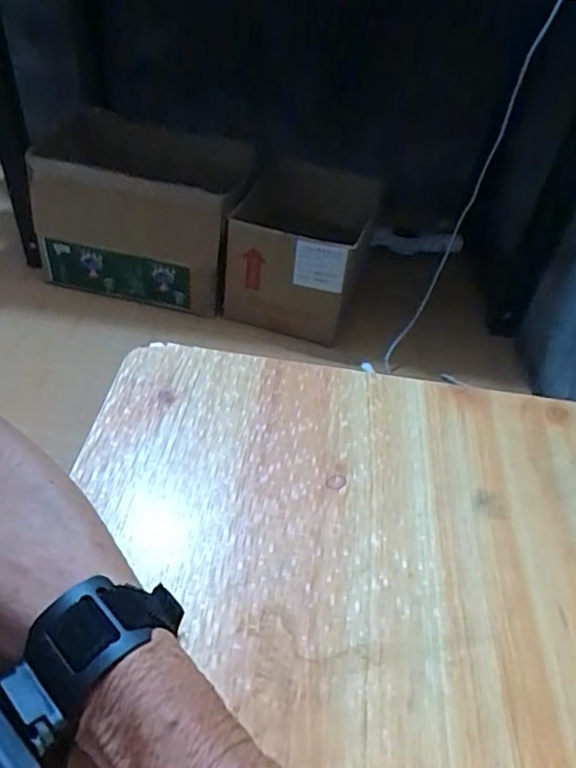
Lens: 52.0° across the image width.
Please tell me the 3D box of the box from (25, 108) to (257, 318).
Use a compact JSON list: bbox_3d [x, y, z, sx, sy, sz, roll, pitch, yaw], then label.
[{"bbox_3d":[-0.322,-0.408,1.364,0.470,0.338,0.280,15,43,9],"label":"box"}]

